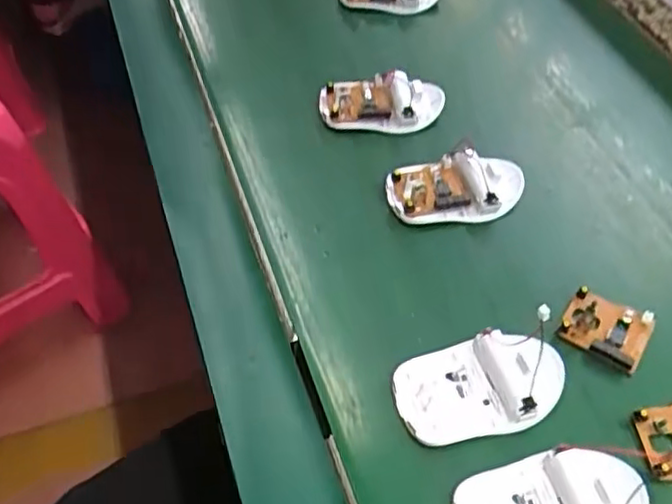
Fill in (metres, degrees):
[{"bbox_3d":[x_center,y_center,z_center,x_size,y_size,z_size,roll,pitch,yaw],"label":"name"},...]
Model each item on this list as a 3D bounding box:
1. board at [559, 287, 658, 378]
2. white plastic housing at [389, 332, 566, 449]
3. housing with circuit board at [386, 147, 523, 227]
[{"bbox_3d":[0.167,0.049,0.415,0.048,0.014,0.041,28,55,17],"label":"board"},{"bbox_3d":[0.081,0.073,0.377,0.092,0.021,0.055,-11,53,-12],"label":"white plastic housing"},{"bbox_3d":[0.087,-0.044,0.481,0.097,0.025,0.053,-9,53,-10],"label":"housing with circuit board"}]

